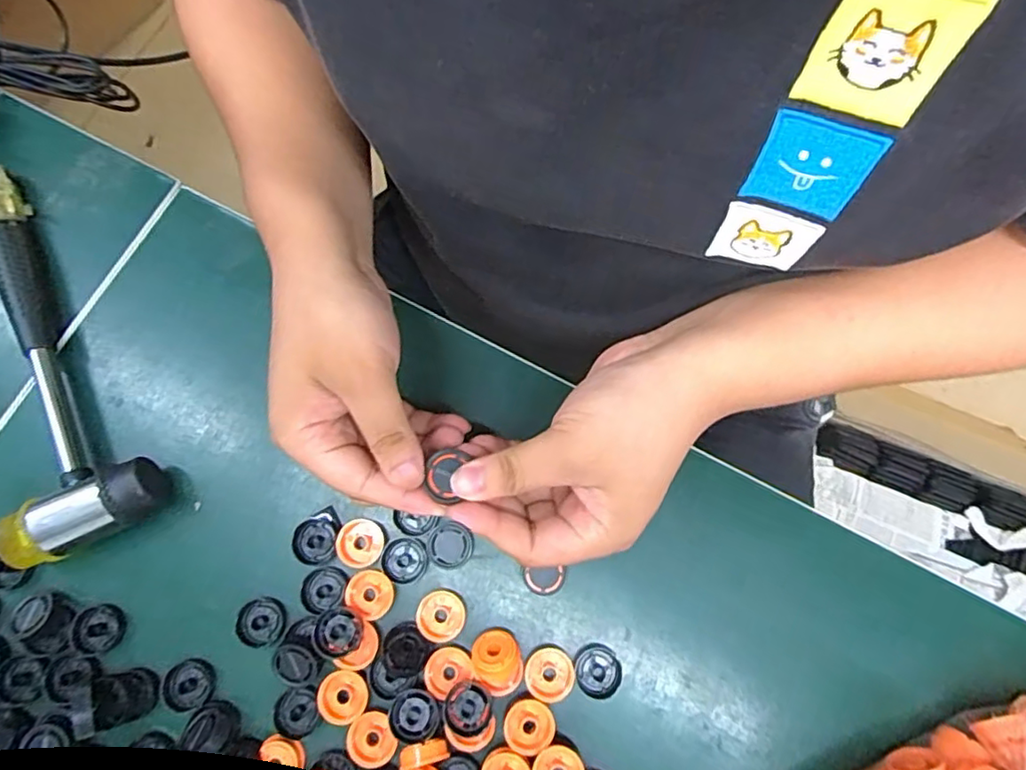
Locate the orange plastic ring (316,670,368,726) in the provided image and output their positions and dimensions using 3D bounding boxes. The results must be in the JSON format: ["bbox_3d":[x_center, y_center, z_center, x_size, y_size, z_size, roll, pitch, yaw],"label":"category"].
[{"bbox_3d":[-0.090,0.165,0.315,0.026,0.004,0.025,0,78,0],"label":"orange plastic ring"}]

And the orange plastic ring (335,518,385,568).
[{"bbox_3d":[-0.086,0.089,0.338,0.026,0.005,0.026,0,78,0],"label":"orange plastic ring"}]

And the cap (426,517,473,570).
[{"bbox_3d":[-0.036,0.091,0.337,0.025,0.008,0.023,0,78,0],"label":"cap"}]

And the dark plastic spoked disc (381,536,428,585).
[{"bbox_3d":[-0.061,0.098,0.336,0.024,0.004,0.025,0,78,0],"label":"dark plastic spoked disc"}]

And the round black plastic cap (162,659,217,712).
[{"bbox_3d":[-0.174,0.161,0.322,0.025,0.006,0.023,4,78,1],"label":"round black plastic cap"}]

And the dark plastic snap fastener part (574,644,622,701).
[{"bbox_3d":[0.046,0.155,0.323,0.024,0.006,0.026,0,78,0],"label":"dark plastic snap fastener part"}]

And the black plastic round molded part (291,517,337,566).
[{"bbox_3d":[-0.113,0.089,0.340,0.023,0.005,0.025,0,78,0],"label":"black plastic round molded part"}]

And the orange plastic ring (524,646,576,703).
[{"bbox_3d":[0.020,0.154,0.320,0.025,0.004,0.026,20,60,12],"label":"orange plastic ring"}]

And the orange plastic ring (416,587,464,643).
[{"bbox_3d":[-0.039,0.126,0.328,0.026,0.004,0.026,0,78,0],"label":"orange plastic ring"}]

